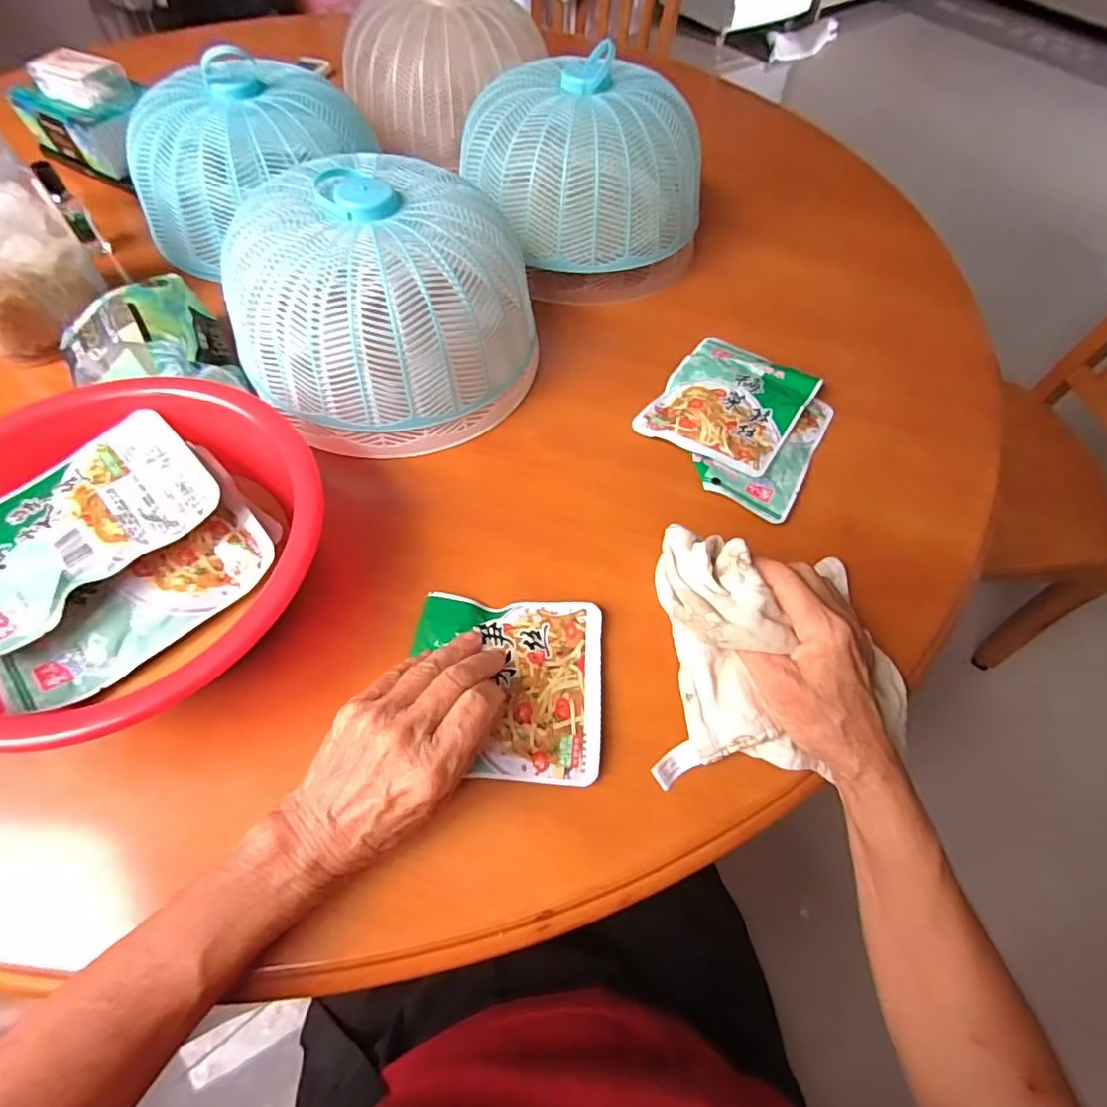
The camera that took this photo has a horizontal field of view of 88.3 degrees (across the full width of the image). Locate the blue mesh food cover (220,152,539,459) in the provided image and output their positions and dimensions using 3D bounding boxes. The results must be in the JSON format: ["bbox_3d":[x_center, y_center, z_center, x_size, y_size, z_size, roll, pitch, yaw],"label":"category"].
[{"bbox_3d":[-0.127,-0.191,0.435,0.223,0.122,0.194,5,59,0],"label":"blue mesh food cover"}]

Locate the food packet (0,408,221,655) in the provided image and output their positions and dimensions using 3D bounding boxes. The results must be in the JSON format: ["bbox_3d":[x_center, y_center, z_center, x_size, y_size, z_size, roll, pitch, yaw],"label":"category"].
[{"bbox_3d":[-0.282,-0.020,0.328,0.149,0.012,0.104,-39,69,-23],"label":"food packet"}]

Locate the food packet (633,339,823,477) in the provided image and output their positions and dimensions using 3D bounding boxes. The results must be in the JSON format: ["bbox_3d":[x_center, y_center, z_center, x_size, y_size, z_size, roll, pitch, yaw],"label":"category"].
[{"bbox_3d":[0.149,-0.130,0.475,0.110,0.014,0.141,31,63,14],"label":"food packet"}]

